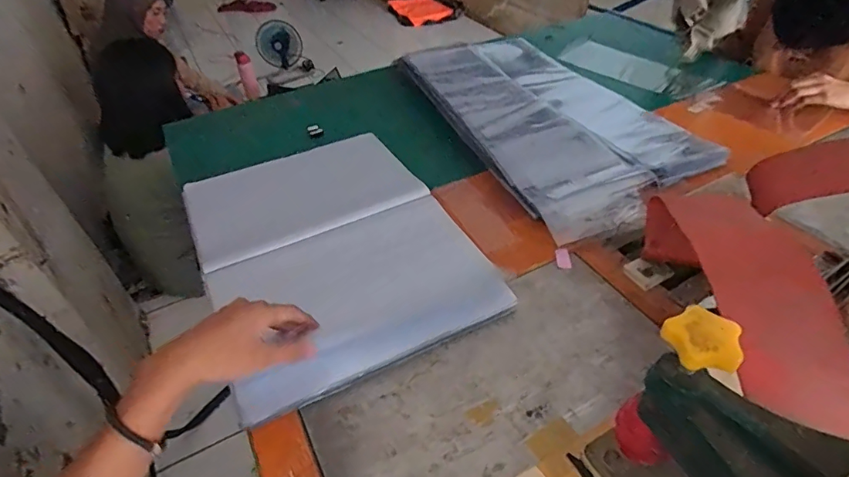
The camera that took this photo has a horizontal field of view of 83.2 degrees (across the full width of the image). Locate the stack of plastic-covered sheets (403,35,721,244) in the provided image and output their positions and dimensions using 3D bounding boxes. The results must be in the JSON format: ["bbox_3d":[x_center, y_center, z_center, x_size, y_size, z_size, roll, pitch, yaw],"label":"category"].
[{"bbox_3d":[0.220,-0.237,0.869,0.347,0.051,0.610,-17,44,-14],"label":"stack of plastic-covered sheets"}]

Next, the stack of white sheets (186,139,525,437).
[{"bbox_3d":[-0.134,0.006,0.668,0.328,0.045,0.438,-21,45,-18],"label":"stack of white sheets"}]

